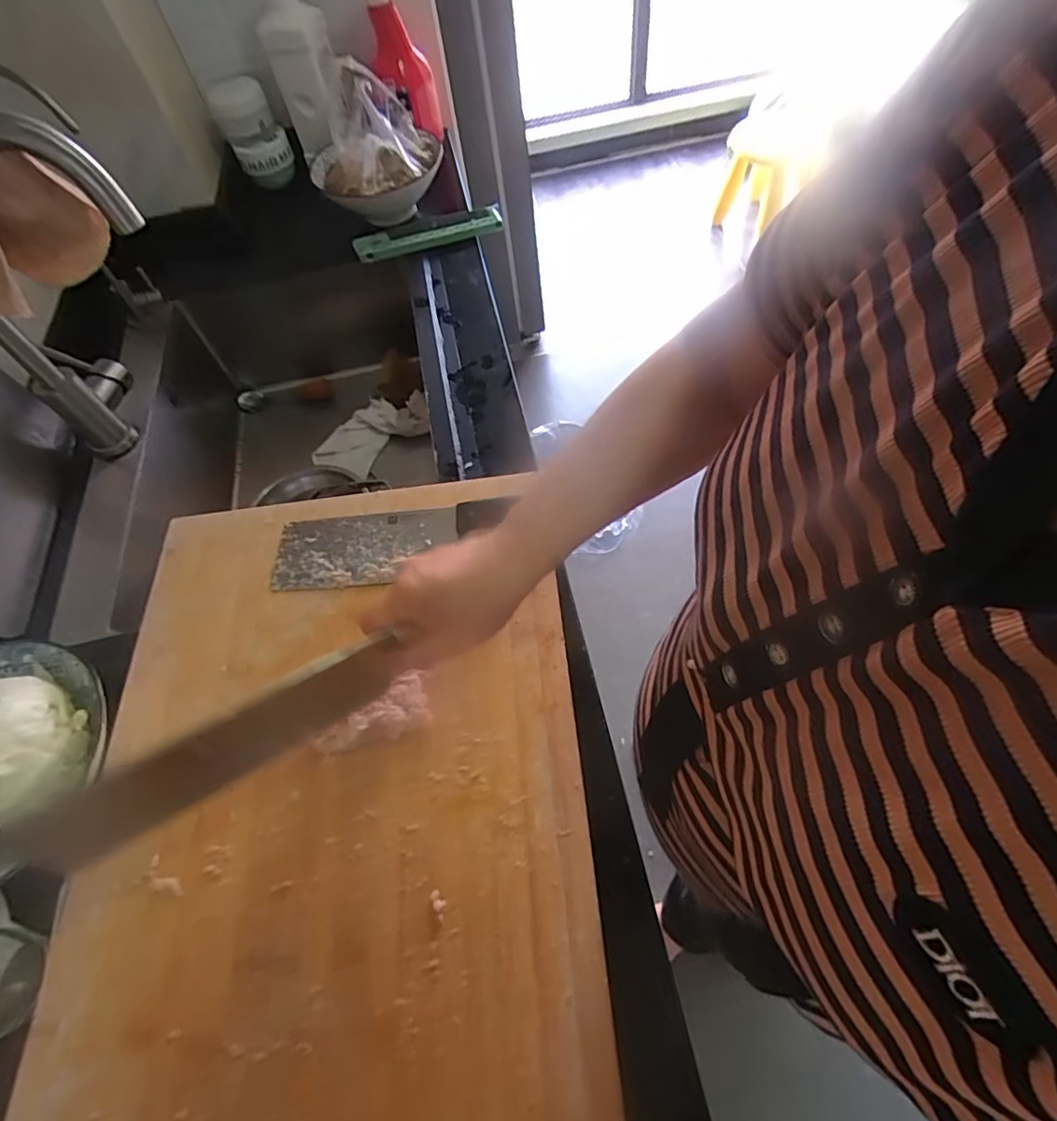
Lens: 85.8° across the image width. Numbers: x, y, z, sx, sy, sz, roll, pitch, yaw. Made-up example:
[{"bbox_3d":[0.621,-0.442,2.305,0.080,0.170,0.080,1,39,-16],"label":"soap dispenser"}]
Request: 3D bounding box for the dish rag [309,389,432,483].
[{"bbox_3d":[-0.237,-0.189,0.874,0.186,0.042,0.109,-31,62,-1],"label":"dish rag"}]

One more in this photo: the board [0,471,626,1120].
[{"bbox_3d":[-0.151,0.206,0.427,0.384,0.025,0.625,-6,60,-1],"label":"board"}]

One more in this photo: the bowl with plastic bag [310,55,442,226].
[{"bbox_3d":[-0.223,-0.601,0.822,0.173,0.152,0.190,-3,60,5],"label":"bowl with plastic bag"}]

